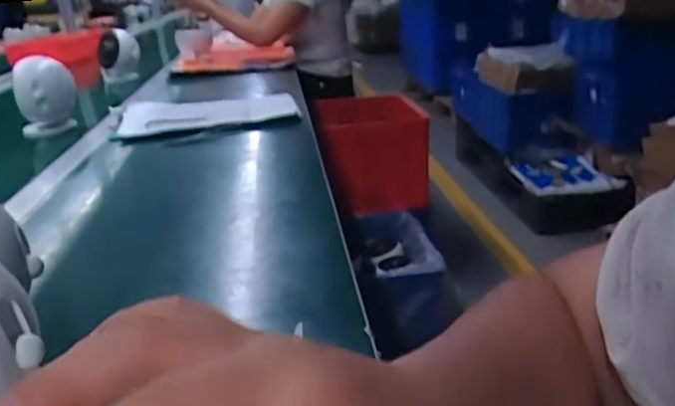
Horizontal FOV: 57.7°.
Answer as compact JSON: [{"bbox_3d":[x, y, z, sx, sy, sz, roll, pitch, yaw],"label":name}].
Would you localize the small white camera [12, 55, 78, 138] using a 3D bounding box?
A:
[{"bbox_3d":[-0.512,-0.186,1.080,0.096,0.146,0.103,-12,22,-22],"label":"small white camera"}]

